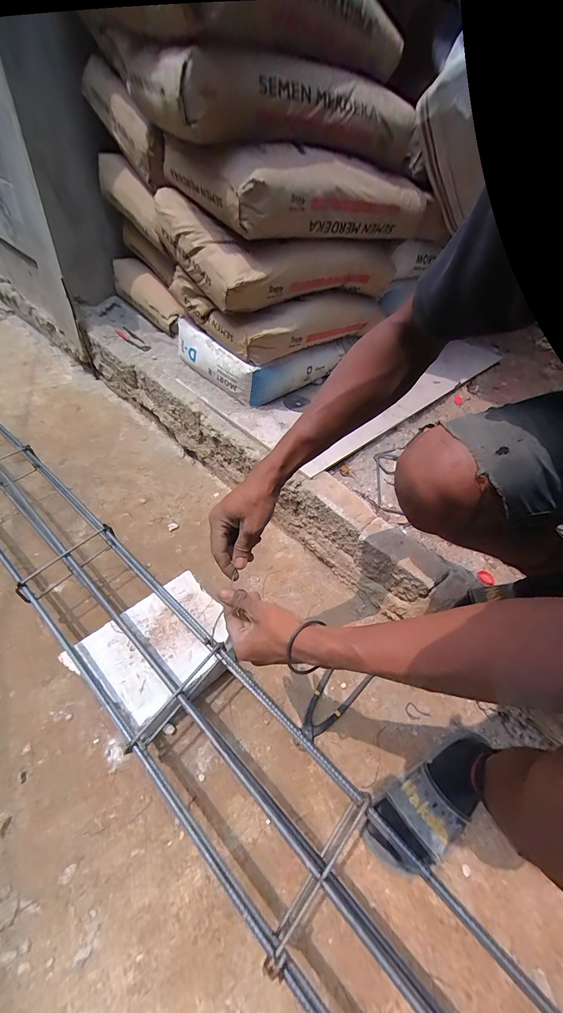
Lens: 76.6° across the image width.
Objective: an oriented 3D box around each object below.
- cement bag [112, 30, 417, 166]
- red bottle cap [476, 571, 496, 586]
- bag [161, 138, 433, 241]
[{"bbox_3d":[-0.013,-0.881,0.775,0.559,0.133,0.311,-23,52,-25],"label":"cement bag"},{"bbox_3d":[0.416,0.144,0.723,0.025,0.015,0.034,-31,56,-30],"label":"red bottle cap"},{"bbox_3d":[0.063,-0.778,0.872,0.597,0.143,0.328,-31,58,-32],"label":"bag"}]

